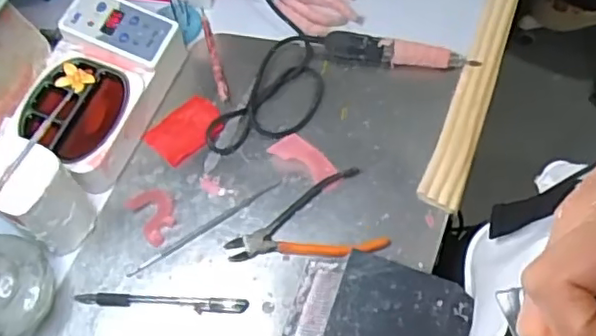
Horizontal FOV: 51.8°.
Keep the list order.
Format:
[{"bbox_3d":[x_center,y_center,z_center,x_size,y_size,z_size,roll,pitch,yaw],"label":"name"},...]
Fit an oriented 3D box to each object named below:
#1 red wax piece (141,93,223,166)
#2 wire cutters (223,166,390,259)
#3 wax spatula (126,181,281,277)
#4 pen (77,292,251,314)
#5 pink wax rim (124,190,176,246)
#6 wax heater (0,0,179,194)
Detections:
[{"bbox_3d":[-0.117,-0.043,0.642,0.078,0.005,0.054,-41,72,-17],"label":"red wax piece"},{"bbox_3d":[0.007,0.064,0.598,0.148,0.011,0.087,-23,68,-10],"label":"wire cutters"},{"bbox_3d":[-0.089,0.060,0.603,0.169,0.011,0.008,-32,70,-13],"label":"wax spatula"},{"bbox_3d":[-0.128,0.126,0.572,0.159,0.011,0.014,2,66,1],"label":"pen"},{"bbox_3d":[-0.139,0.046,0.601,0.040,0.010,0.055,-34,70,-14],"label":"pink wax rim"},{"bbox_3d":[-0.204,-0.080,0.625,0.117,0.064,0.185,20,67,9],"label":"wax heater"}]

